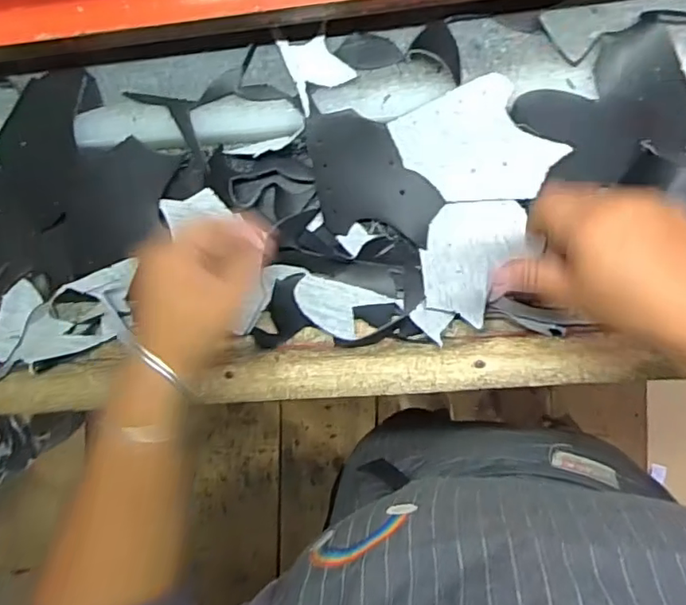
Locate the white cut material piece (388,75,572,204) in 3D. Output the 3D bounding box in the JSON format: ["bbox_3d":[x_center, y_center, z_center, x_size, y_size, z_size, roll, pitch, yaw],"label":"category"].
[{"bbox_3d":[0.112,-0.132,0.477,0.120,0.004,0.097,43,109,-8],"label":"white cut material piece"}]

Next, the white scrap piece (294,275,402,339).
[{"bbox_3d":[-0.002,0.006,0.482,0.080,0.014,0.044,16,91,-7],"label":"white scrap piece"}]

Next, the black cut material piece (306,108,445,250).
[{"bbox_3d":[0.026,-0.107,0.489,0.116,0.013,0.097,8,108,0],"label":"black cut material piece"}]

